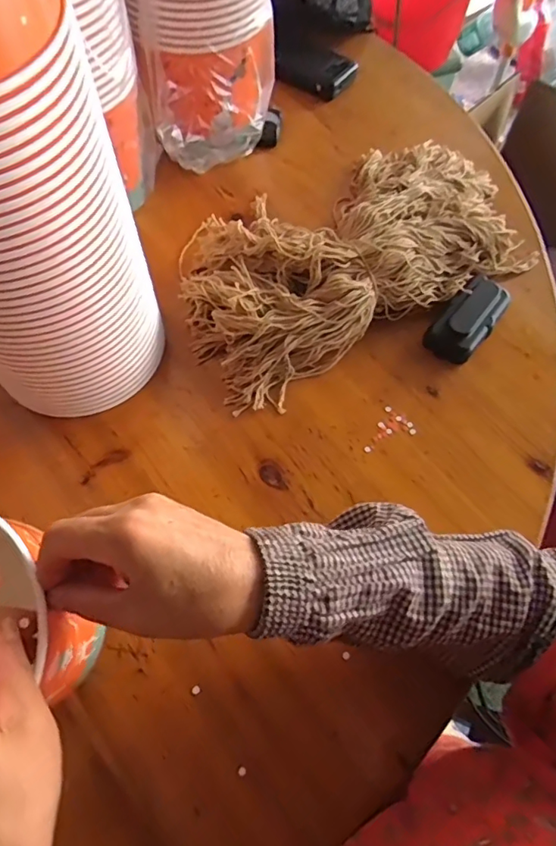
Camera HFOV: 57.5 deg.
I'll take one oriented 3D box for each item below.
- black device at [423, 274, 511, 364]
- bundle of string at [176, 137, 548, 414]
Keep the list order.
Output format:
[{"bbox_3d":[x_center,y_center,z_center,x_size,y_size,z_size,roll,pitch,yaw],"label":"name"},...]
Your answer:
[{"bbox_3d":[0.196,-0.107,0.520,0.049,0.035,0.092,38,69,16],"label":"black device"},{"bbox_3d":[0.085,-0.196,0.541,0.413,0.064,0.221,-31,68,-15],"label":"bundle of string"}]

